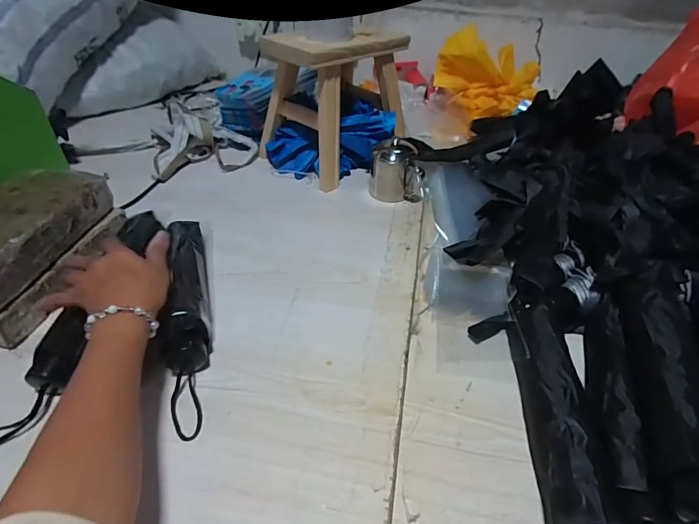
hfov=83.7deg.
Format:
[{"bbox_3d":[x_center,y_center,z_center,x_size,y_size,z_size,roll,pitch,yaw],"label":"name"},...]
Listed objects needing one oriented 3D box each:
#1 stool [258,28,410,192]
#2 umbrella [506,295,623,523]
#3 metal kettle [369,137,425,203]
[{"bbox_3d":[-0.028,-0.305,0.752,0.241,0.238,0.183,-28,50,-31],"label":"stool"},{"bbox_3d":[0.205,0.137,0.394,0.054,0.049,0.277,7,41,5],"label":"umbrella"},{"bbox_3d":[0.090,-0.173,0.712,0.095,0.094,0.083,8,41,6],"label":"metal kettle"}]

